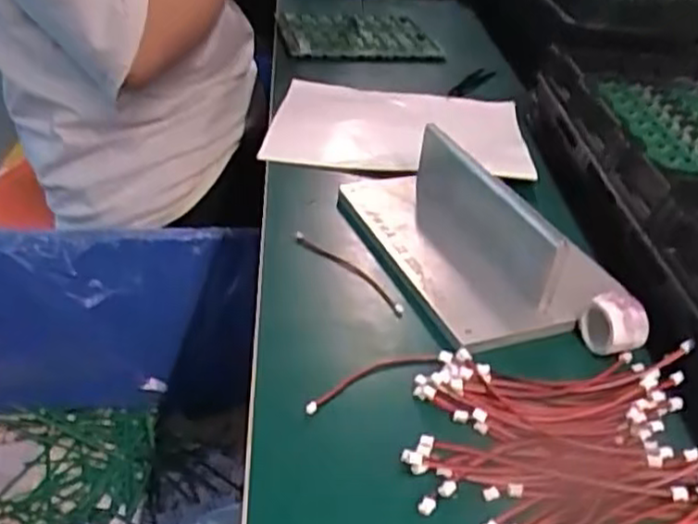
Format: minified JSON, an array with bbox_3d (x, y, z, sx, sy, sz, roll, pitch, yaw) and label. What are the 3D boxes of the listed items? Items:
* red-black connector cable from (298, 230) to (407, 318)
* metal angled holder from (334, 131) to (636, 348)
[{"bbox_3d":[0.002,0.007,0.502,0.020,0.006,0.111,-25,47,-36],"label":"red-black connector cable"},{"bbox_3d":[0.089,-0.032,0.515,0.136,0.058,0.202,-10,38,-22],"label":"metal angled holder"}]

